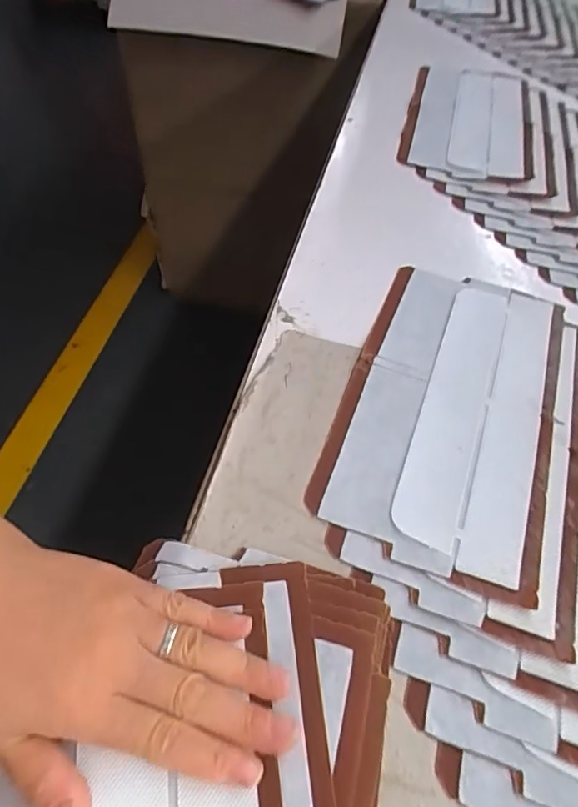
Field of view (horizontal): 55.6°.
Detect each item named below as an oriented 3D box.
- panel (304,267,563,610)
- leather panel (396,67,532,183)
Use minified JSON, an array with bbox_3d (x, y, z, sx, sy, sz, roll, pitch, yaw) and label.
[{"bbox_3d":[0.099,-0.005,0.344,0.120,0.010,0.228,18,56,11],"label":"panel"},{"bbox_3d":[0.176,-0.281,0.536,0.115,0.008,0.198,12,53,7],"label":"leather panel"}]

